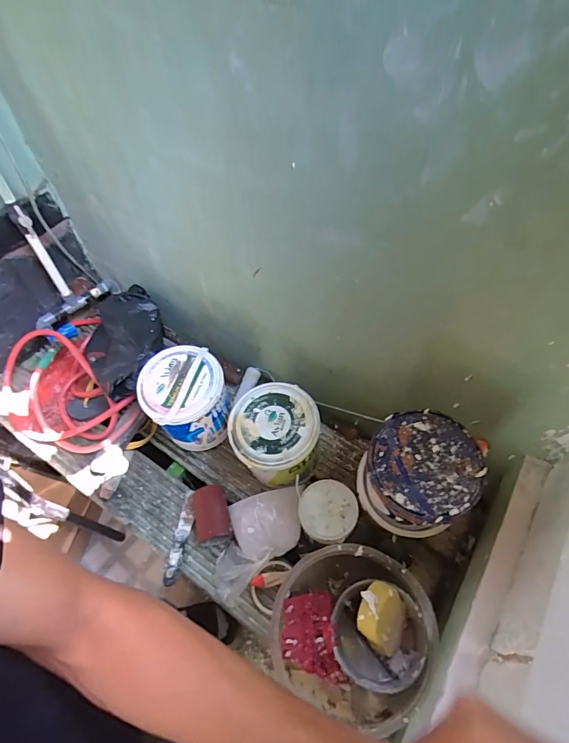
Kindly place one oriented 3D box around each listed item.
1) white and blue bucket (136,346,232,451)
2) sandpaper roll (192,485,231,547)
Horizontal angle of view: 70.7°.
[{"bbox_3d":[-0.222,0.070,0.928,0.175,0.243,0.170,0,56,1],"label":"white and blue bucket"},{"bbox_3d":[-0.157,0.311,0.867,0.071,0.065,0.113,-13,56,-8],"label":"sandpaper roll"}]

